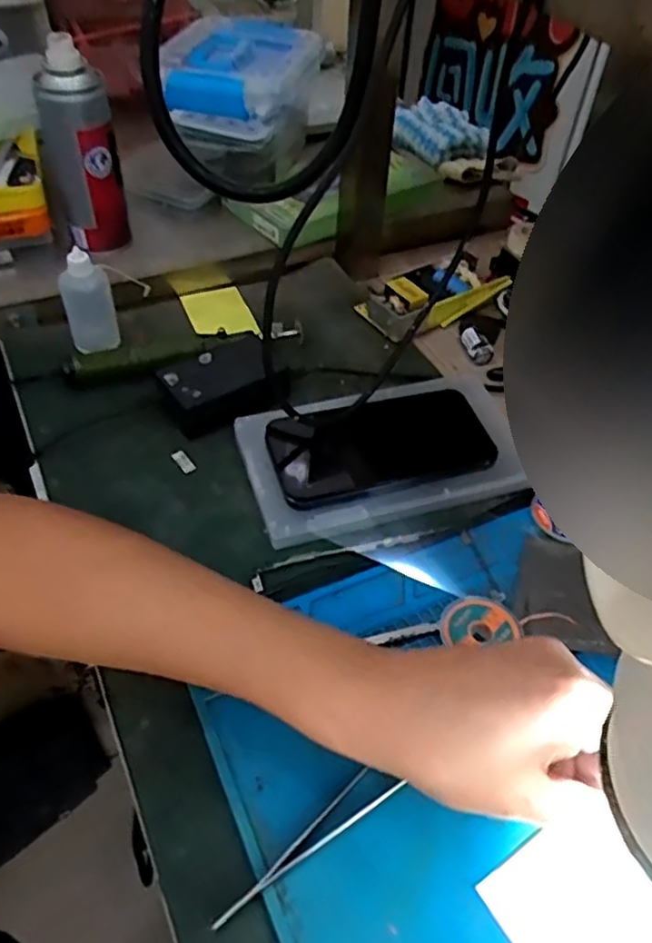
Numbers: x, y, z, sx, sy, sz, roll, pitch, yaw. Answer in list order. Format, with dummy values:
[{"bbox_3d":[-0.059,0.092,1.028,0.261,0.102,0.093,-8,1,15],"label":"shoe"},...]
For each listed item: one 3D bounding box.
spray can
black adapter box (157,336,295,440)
[{"bbox_3d":[-0.193,-0.252,0.529,0.053,0.147,0.053,-13,50,-14],"label":"spray can"},{"bbox_3d":[-0.075,-0.068,0.484,0.087,0.025,0.057,-32,57,-27],"label":"black adapter box"}]

